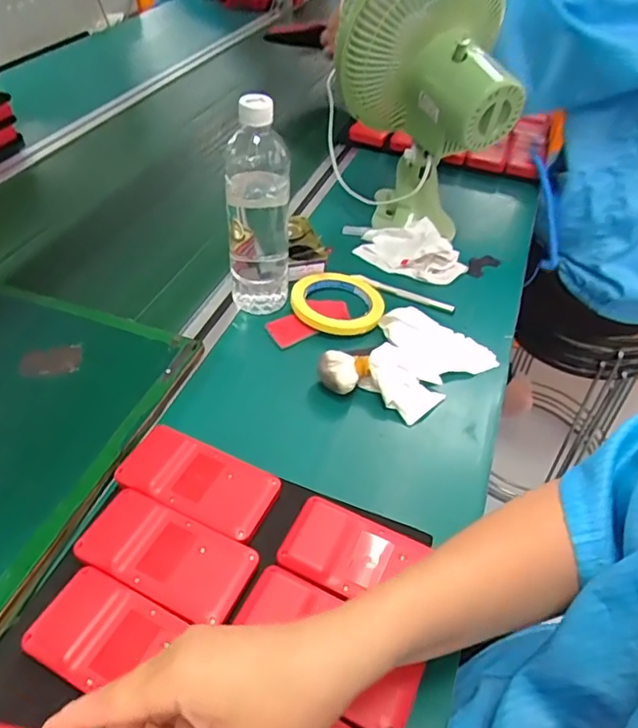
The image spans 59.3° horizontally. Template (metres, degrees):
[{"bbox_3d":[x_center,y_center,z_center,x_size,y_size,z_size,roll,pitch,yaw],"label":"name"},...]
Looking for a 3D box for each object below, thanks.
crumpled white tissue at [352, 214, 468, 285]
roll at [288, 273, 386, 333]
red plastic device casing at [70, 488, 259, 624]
[{"bbox_3d":[0.112,-0.144,0.690,0.083,0.032,0.113,-28,52,-29],"label":"crumpled white tissue"},{"bbox_3d":[0.021,-0.069,0.623,0.100,0.021,0.096,2,44,-2],"label":"roll"},{"bbox_3d":[-0.107,0.139,0.400,0.119,0.018,0.060,20,46,16],"label":"red plastic device casing"}]

